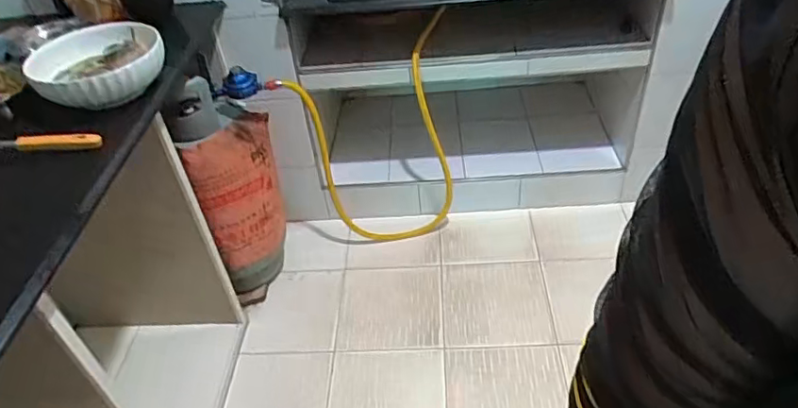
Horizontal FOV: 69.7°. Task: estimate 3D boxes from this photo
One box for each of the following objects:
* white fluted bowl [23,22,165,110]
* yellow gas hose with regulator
[{"bbox_3d":[-0.573,-0.260,1.115,0.229,0.075,0.232,-4,42,4],"label":"white fluted bowl"},{"bbox_3d":[-0.142,-0.169,1.665,0.560,0.634,0.198,-7,41,1],"label":"yellow gas hose with regulator"}]

